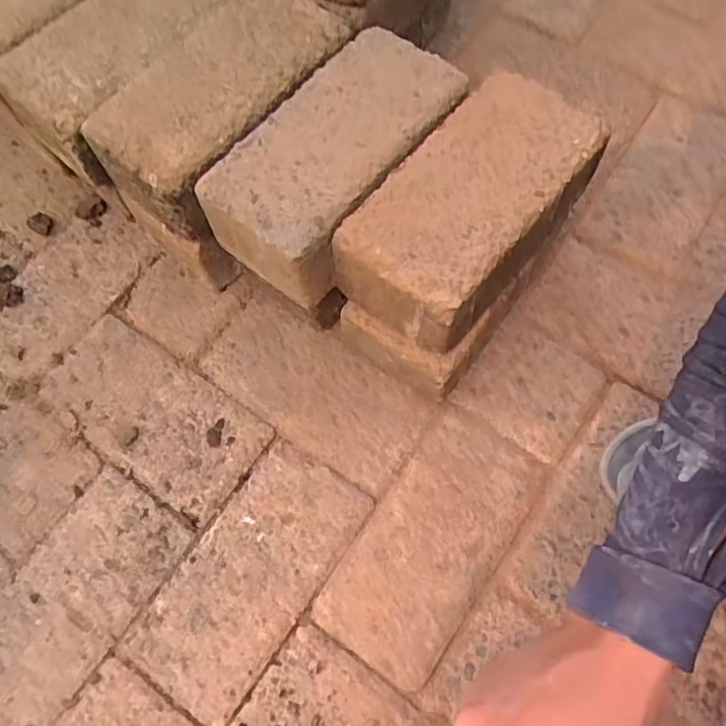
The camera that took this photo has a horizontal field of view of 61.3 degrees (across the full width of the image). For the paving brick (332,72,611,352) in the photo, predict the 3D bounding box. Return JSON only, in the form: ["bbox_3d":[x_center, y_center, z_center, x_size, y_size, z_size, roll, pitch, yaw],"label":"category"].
[{"bbox_3d":[0.083,-0.115,0.462,0.110,0.073,0.206,35,73,15],"label":"paving brick"}]

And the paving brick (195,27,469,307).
[{"bbox_3d":[-0.017,-0.159,0.481,0.114,0.066,0.209,37,74,15],"label":"paving brick"}]

